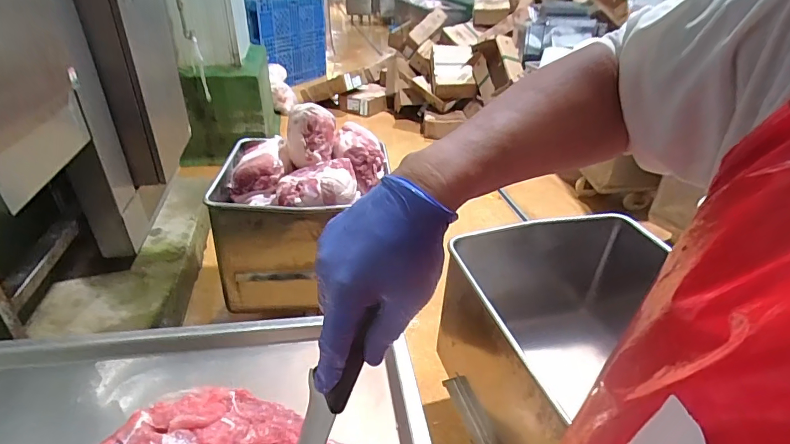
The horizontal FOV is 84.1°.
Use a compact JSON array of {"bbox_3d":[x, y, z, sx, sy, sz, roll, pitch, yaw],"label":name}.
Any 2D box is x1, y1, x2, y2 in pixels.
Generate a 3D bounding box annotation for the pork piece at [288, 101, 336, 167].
[{"bbox_3d":[-0.332,-0.341,1.742,0.191,0.229,0.151,-5,33,-11],"label":"pork piece"}]

